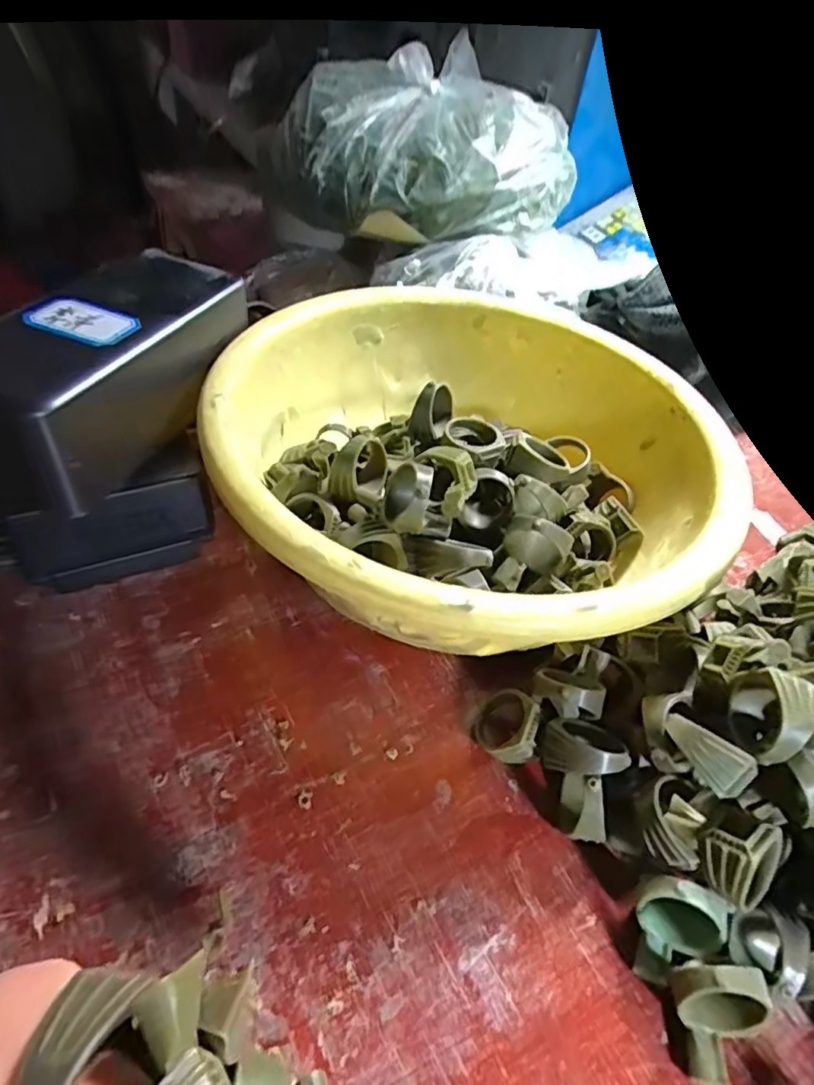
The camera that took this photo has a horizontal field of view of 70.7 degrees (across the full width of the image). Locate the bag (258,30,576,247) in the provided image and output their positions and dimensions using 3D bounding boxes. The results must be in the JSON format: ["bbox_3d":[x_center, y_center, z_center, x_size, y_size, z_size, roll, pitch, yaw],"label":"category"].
[{"bbox_3d":[0.009,-0.261,0.389,0.201,0.084,0.134,0,46,-8],"label":"bag"}]

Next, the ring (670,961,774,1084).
[{"bbox_3d":[0.089,0.134,0.162,0.024,0.028,0.027,-12,51,-15],"label":"ring"}]

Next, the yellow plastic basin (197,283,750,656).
[{"bbox_3d":[0.030,-0.037,0.272,0.219,0.079,0.222,4,45,-4],"label":"yellow plastic basin"}]

